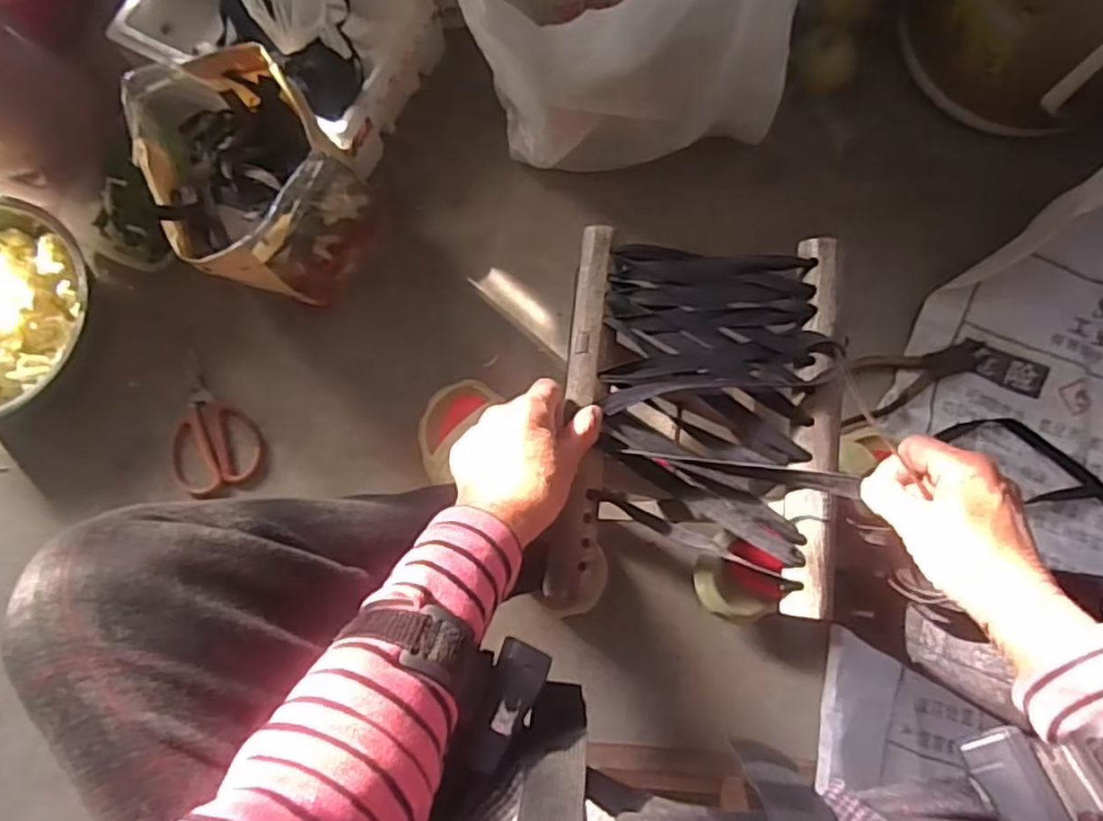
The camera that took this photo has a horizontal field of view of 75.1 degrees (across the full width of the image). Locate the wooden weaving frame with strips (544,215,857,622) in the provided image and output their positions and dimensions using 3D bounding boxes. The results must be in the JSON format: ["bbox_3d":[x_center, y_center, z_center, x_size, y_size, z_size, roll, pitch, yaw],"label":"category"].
[{"bbox_3d":[0.107,0.001,0.511,0.193,0.035,0.261,6,79,2],"label":"wooden weaving frame with strips"}]

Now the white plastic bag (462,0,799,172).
[{"bbox_3d":[0.065,-0.378,0.643,0.293,0.333,0.161,-7,79,-1],"label":"white plastic bag"}]

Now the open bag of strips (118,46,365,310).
[{"bbox_3d":[-0.274,-0.214,0.717,0.159,0.202,0.199,-25,80,-4],"label":"open bag of strips"}]

